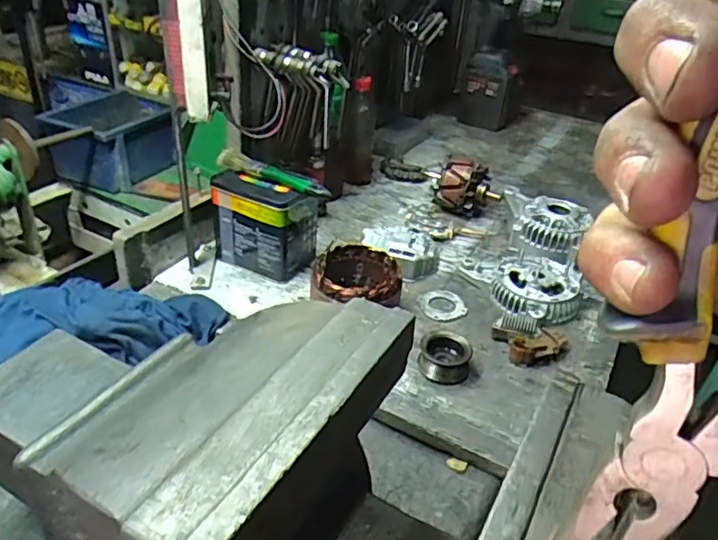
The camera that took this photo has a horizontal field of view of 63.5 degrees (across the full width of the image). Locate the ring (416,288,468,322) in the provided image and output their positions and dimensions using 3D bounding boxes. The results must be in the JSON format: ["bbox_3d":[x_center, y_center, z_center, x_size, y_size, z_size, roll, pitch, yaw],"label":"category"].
[{"bbox_3d":[0.111,0.047,0.783,0.057,0.006,0.063,-10,36,-22],"label":"ring"}]

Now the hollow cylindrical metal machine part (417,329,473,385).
[{"bbox_3d":[0.100,0.101,0.678,0.057,0.030,0.063,11,33,10],"label":"hollow cylindrical metal machine part"}]

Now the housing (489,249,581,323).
[{"bbox_3d":[0.244,0.023,0.799,0.114,0.039,0.123,16,34,16],"label":"housing"}]

